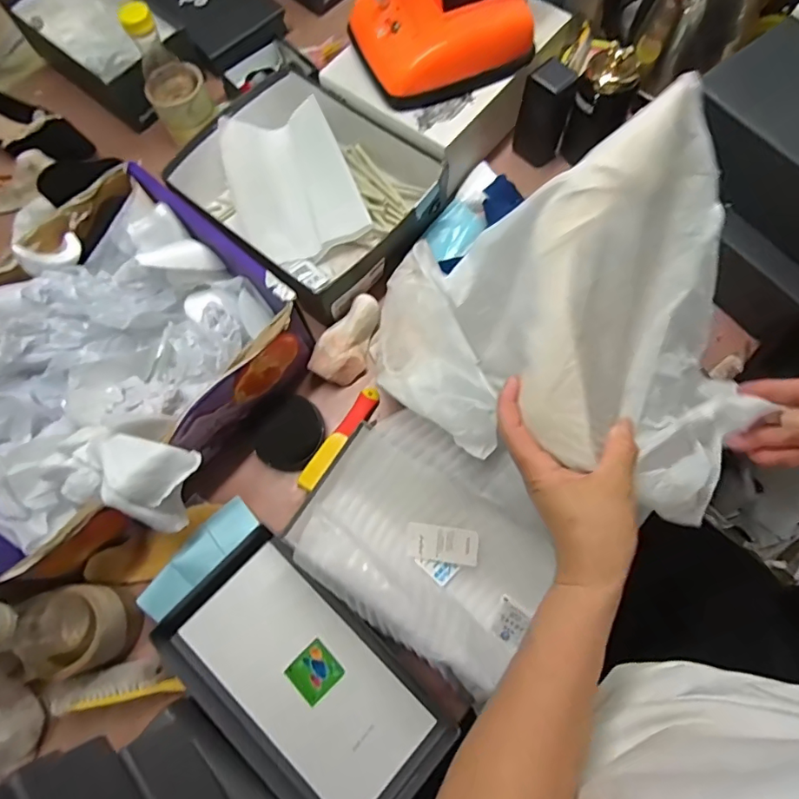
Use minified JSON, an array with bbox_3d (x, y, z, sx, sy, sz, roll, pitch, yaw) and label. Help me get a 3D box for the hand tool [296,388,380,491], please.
[{"bbox_3d":[-0.073,0.046,0.629,0.026,0.019,0.159,28,57,11],"label":"hand tool"}]

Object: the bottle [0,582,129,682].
[{"bbox_3d":[-0.342,0.229,0.488,0.075,0.154,0.087,-13,72,-2],"label":"bottle"}]

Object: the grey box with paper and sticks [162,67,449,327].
[{"bbox_3d":[-0.129,-0.296,0.710,0.327,0.097,0.256,40,78,13],"label":"grey box with paper and sticks"}]

